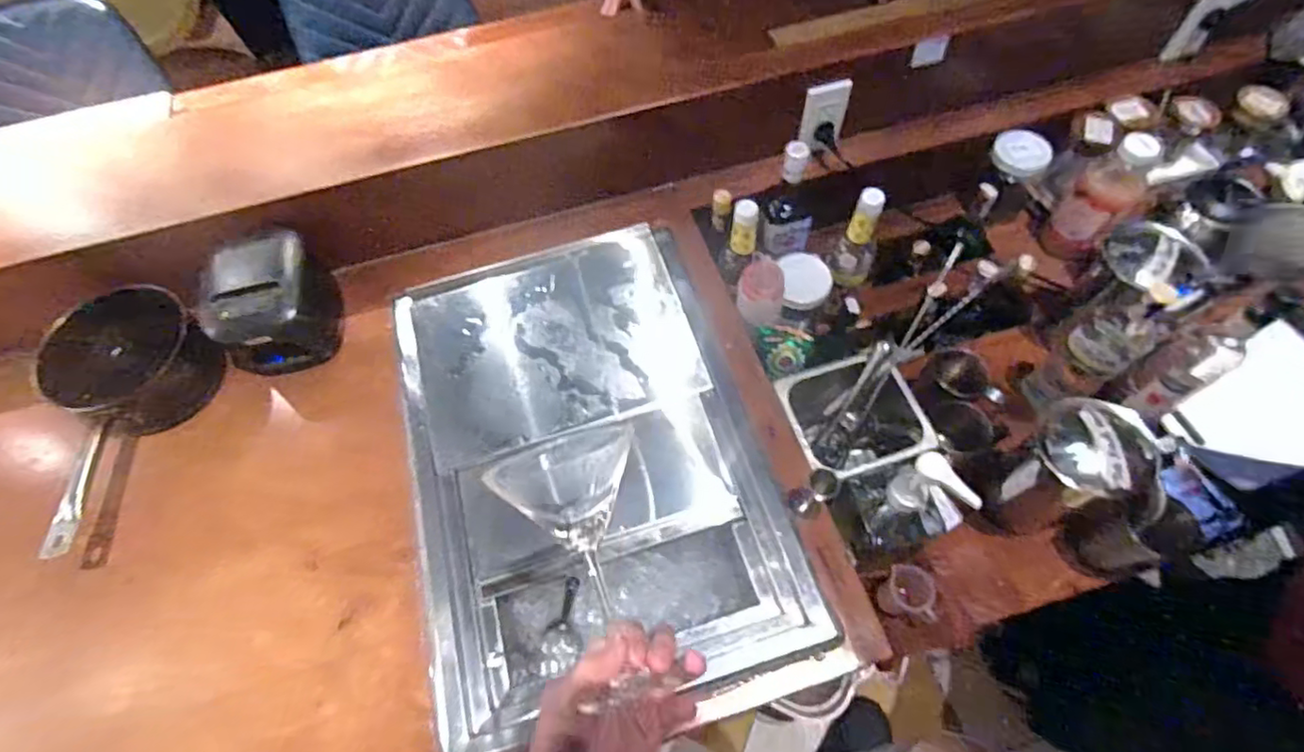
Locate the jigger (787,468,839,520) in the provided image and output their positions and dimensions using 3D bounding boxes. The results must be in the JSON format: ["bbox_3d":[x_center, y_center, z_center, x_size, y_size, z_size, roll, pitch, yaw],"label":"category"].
[{"bbox_3d":[0.185,0.135,0.714,0.045,0.085,0.038,34,68,19],"label":"jigger"}]

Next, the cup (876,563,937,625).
[{"bbox_3d":[0.325,0.279,0.784,0.062,0.073,0.061,14,63,10],"label":"cup"}]

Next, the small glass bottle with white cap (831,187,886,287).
[{"bbox_3d":[0.299,-0.193,0.887,0.059,0.159,0.057,22,65,14],"label":"small glass bottle with white cap"}]

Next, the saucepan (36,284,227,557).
[{"bbox_3d":[-0.703,0.053,0.793,0.176,0.123,0.337,6,62,6],"label":"saucepan"}]

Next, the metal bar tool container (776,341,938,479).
[{"bbox_3d":[0.265,0.067,0.854,0.172,0.116,0.171,-20,63,-8],"label":"metal bar tool container"}]

